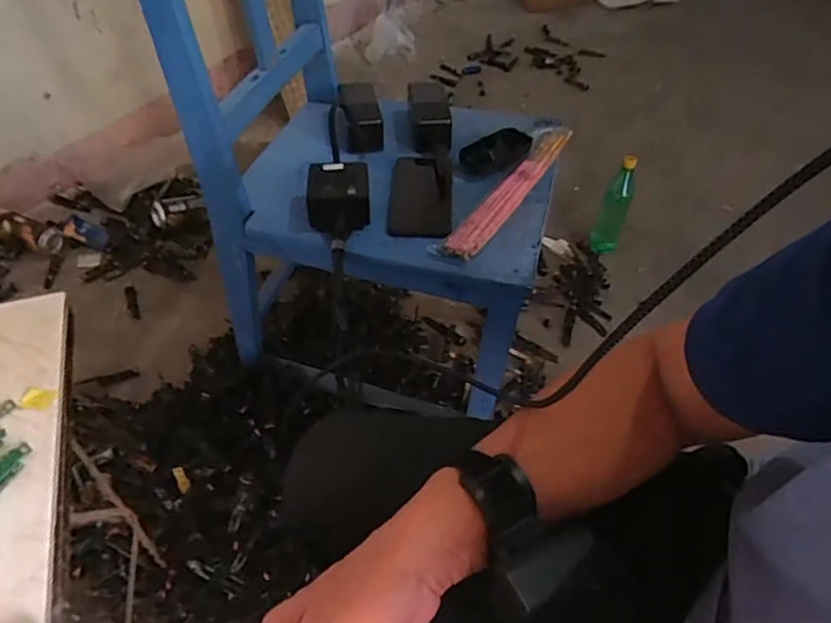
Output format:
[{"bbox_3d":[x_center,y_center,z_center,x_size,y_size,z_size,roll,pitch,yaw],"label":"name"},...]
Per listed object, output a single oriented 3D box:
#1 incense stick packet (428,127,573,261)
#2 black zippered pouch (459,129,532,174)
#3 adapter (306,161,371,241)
[{"bbox_3d":[0.119,-0.157,0.735,0.047,0.014,0.287,33,60,14],"label":"incense stick packet"},{"bbox_3d":[0.110,-0.215,0.774,0.102,0.021,0.048,-26,88,-14],"label":"black zippered pouch"},{"bbox_3d":[-0.092,-0.136,0.703,0.074,0.054,0.085,-3,46,-5],"label":"adapter"}]

